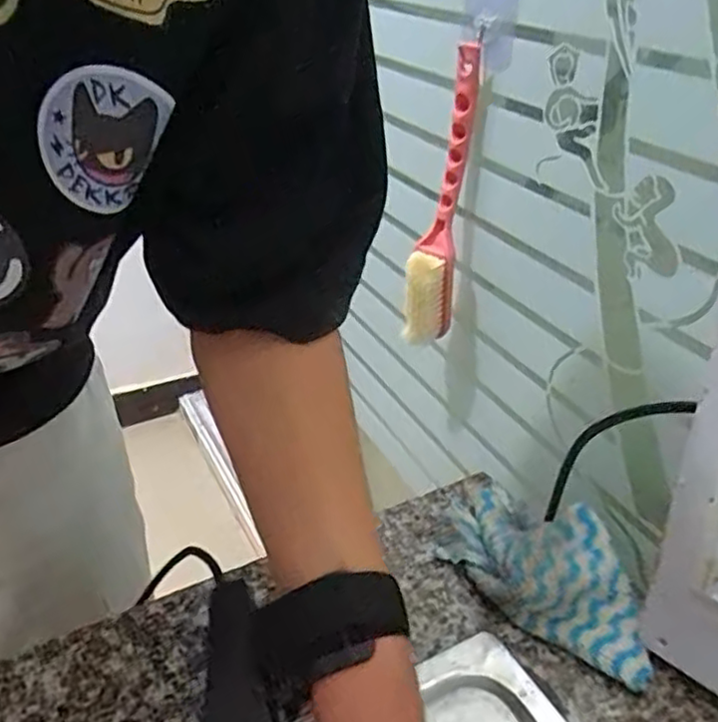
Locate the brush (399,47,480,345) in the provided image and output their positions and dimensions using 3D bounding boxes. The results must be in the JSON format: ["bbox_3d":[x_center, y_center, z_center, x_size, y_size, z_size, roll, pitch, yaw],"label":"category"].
[{"bbox_3d":[0.056,-0.106,0.488,0.036,0.211,0.041,12,32,14],"label":"brush"}]

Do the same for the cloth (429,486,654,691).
[{"bbox_3d":[0.108,0.117,0.395,0.130,0.041,0.075,21,35,27],"label":"cloth"}]

